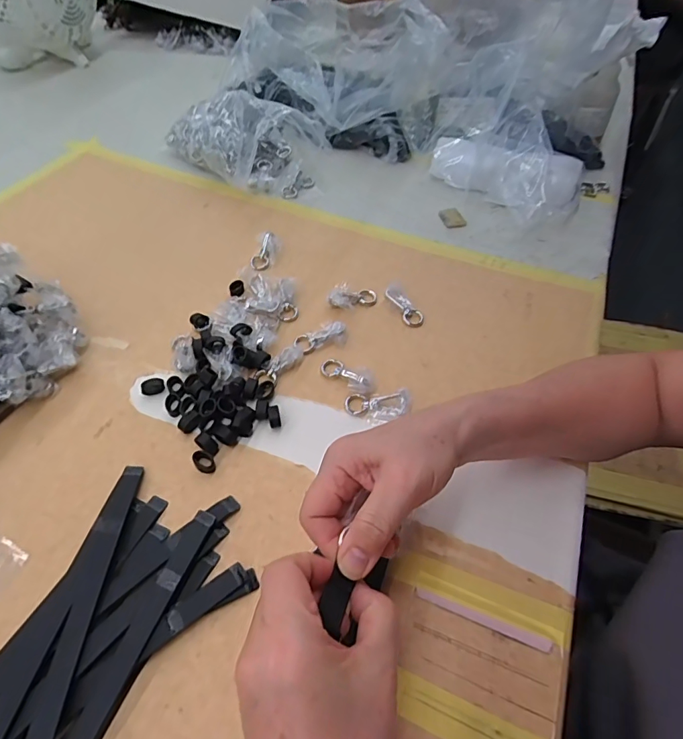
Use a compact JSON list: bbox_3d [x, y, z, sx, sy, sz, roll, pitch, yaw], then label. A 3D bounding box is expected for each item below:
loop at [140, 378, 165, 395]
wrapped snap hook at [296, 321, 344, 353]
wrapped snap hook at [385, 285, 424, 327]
[{"bbox_3d":[-0.177,0.016,0.415,0.021,0.012,0.012,-13,54,-14],"label":"loop"},{"bbox_3d":[-0.021,-0.033,0.464,0.053,0.014,0.022,-20,55,-3],"label":"wrapped snap hook"},{"bbox_3d":[0.071,-0.071,0.497,0.022,0.008,0.056,-30,75,-24],"label":"wrapped snap hook"}]

